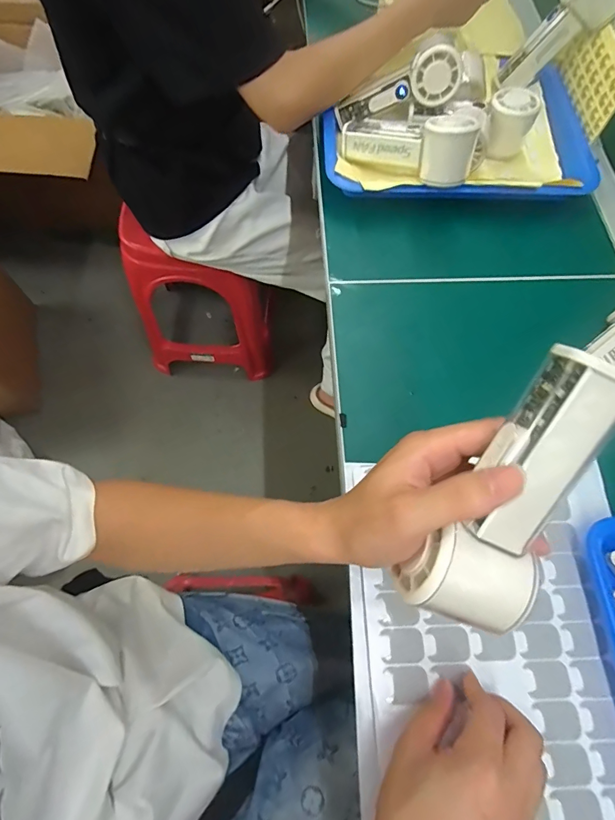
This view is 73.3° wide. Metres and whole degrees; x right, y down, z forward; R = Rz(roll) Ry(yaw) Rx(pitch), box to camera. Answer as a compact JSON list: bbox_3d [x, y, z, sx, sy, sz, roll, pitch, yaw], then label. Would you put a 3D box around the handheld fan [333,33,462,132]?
[{"bbox_3d":[0.107,-0.397,0.505,0.152,0.060,0.038,-5,66,27],"label":"handheld fan"}]

